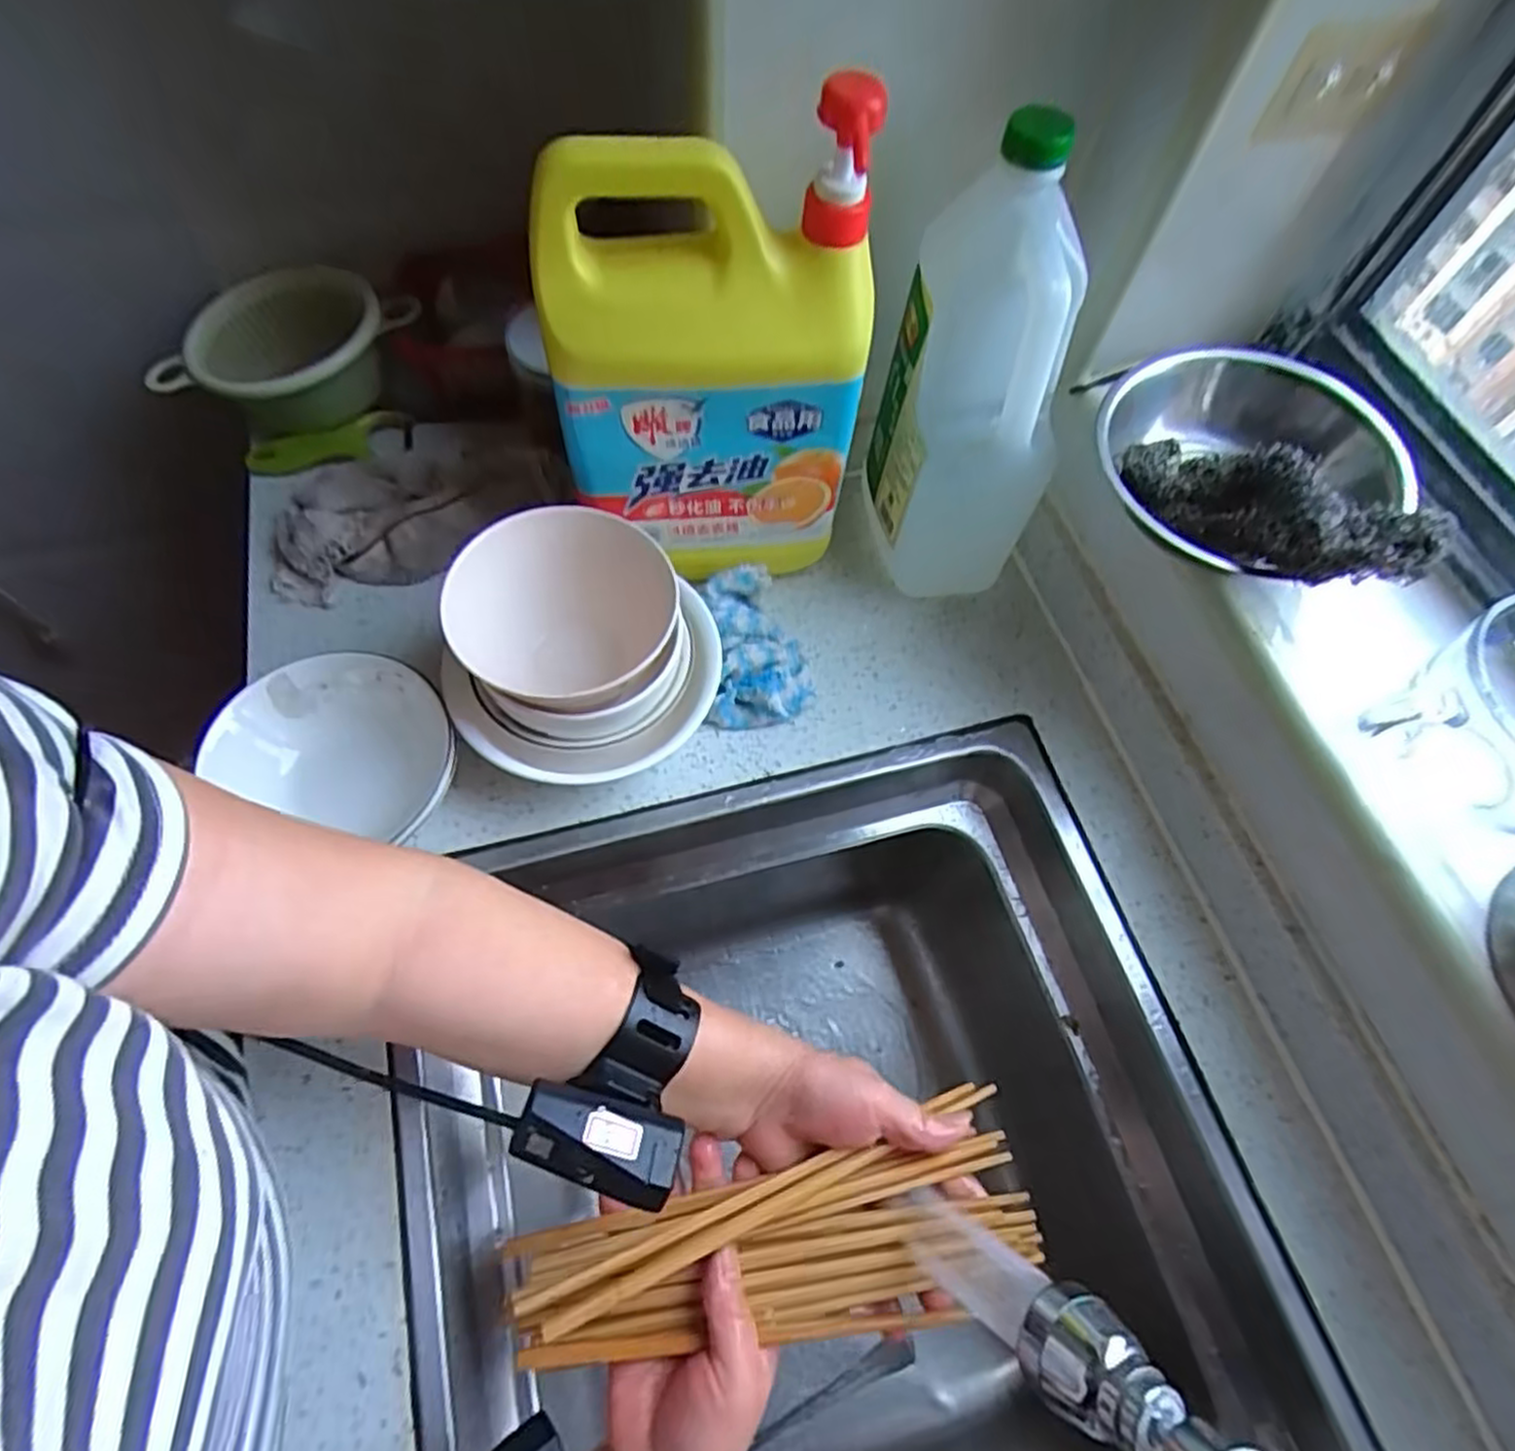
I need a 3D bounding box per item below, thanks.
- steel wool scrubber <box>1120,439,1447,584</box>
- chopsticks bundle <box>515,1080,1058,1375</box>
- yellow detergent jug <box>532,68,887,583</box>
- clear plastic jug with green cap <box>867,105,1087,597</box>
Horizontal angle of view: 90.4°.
[{"bbox_3d":[0.270,-0.120,0.402,0.056,0.049,0.168,-17,37,-11],"label":"steel wool scrubber"},{"bbox_3d":[0.011,0.242,0.354,0.240,0.033,0.087,-7,64,-7],"label":"chopsticks bundle"},{"bbox_3d":[-0.031,-0.198,0.433,0.163,0.255,0.073,-14,65,-10],"label":"yellow detergent jug"},{"bbox_3d":[0.143,-0.207,0.481,0.105,0.278,0.090,-1,43,-3],"label":"clear plastic jug with green cap"}]

